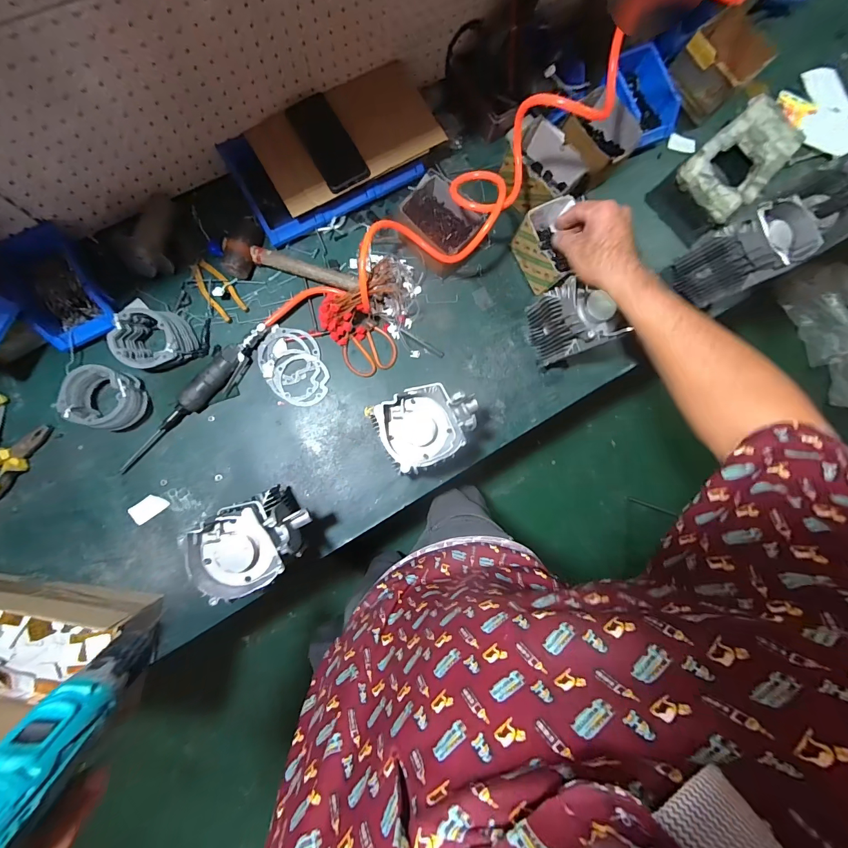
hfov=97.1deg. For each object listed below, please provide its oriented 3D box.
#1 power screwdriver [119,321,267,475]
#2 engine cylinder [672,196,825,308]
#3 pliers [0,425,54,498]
[{"bbox_3d":[-0.416,-0.045,0.685,0.054,0.034,0.365,38,83,-2],"label":"power screwdriver"},{"bbox_3d":[0.625,-0.328,0.750,0.132,0.201,0.118,-22,89,-7],"label":"engine cylinder"},{"bbox_3d":[-0.731,0.078,0.652,0.059,0.039,0.193,34,83,-3],"label":"pliers"}]

